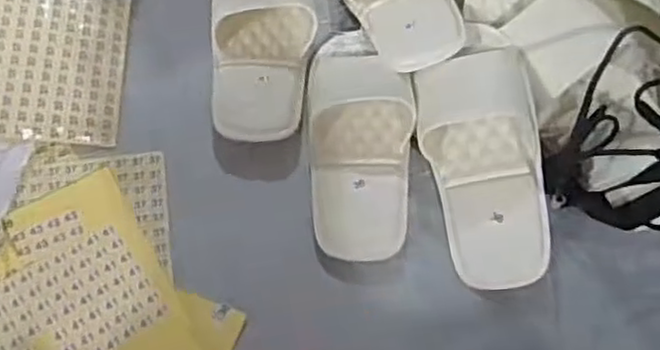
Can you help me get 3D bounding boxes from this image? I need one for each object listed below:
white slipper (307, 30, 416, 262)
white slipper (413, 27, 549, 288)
[{"bbox_3d":[0.028,-0.037,0.612,0.089,0.047,0.217,0,61,-5],"label":"white slipper"},{"bbox_3d":[0.131,-0.016,0.597,0.090,0.042,0.223,-3,73,-6],"label":"white slipper"}]

